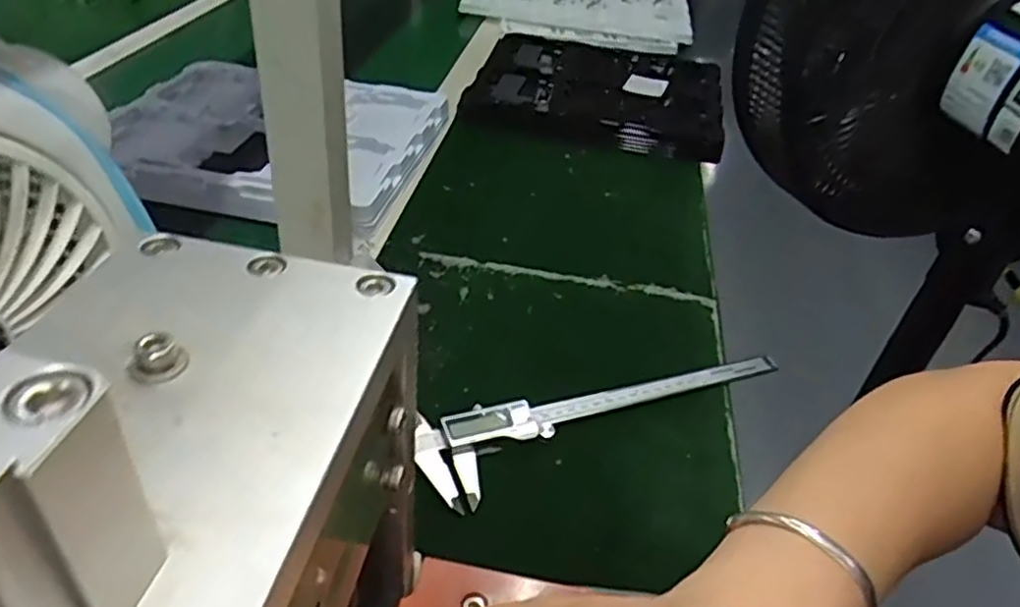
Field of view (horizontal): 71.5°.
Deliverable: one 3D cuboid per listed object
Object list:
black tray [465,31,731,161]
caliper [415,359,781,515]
[{"bbox_3d":[0.116,-0.285,0.923,0.307,0.045,0.320,12,38,6],"label":"black tray"},{"bbox_3d":[0.070,0.070,0.489,0.278,0.016,0.065,-13,42,-23],"label":"caliper"}]

